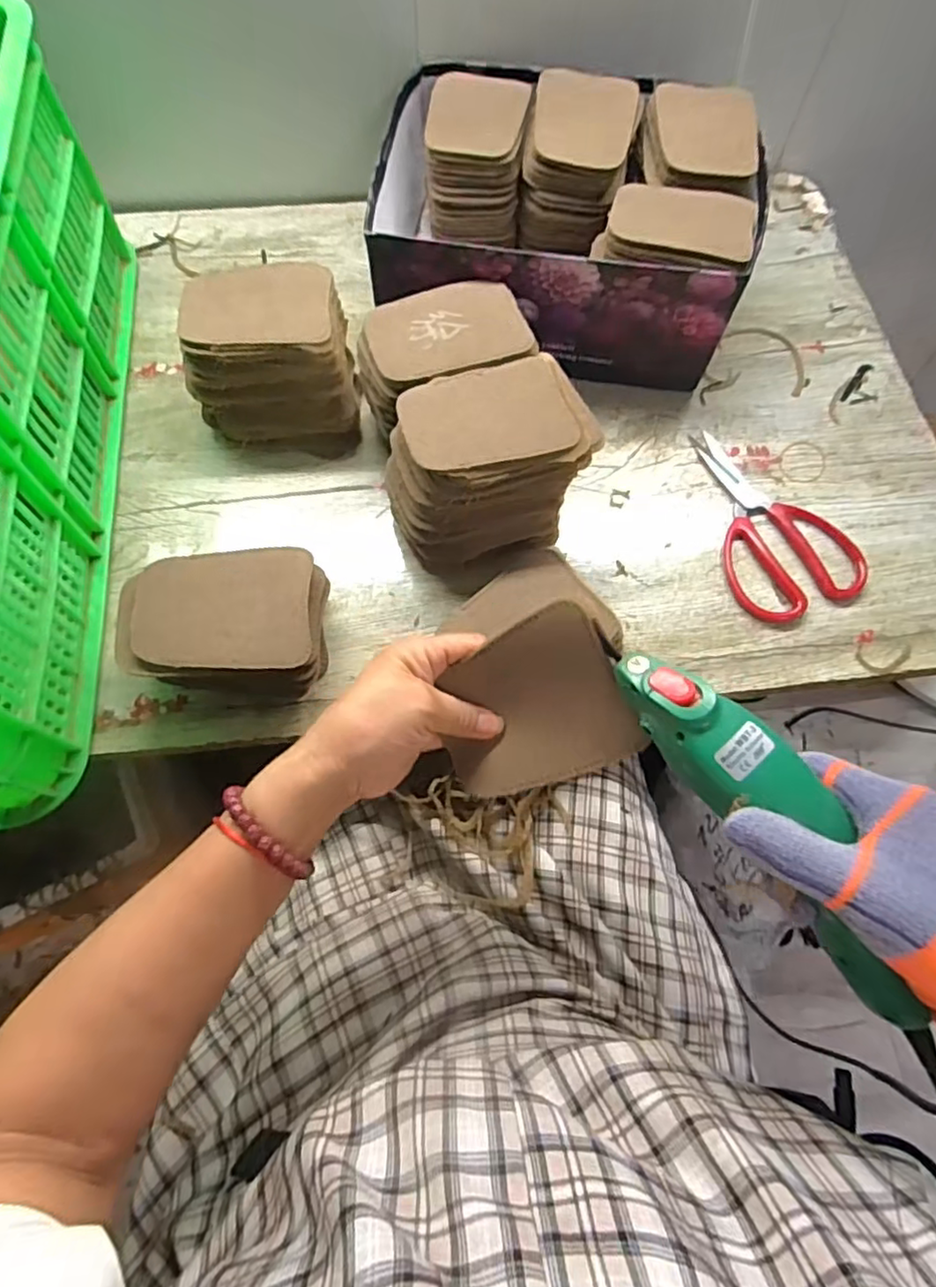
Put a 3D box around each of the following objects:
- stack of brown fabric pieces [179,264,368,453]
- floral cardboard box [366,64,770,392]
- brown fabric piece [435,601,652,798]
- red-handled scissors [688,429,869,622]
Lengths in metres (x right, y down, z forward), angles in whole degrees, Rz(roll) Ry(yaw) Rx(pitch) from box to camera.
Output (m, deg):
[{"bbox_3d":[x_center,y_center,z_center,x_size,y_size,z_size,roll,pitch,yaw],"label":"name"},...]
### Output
[{"bbox_3d":[-0.165,-0.242,0.545,0.132,0.097,0.116,-2,67,-1],"label":"stack of brown fabric pieces"},{"bbox_3d":[0.086,-0.391,0.596,0.318,0.135,0.252,7,68,3],"label":"floral cardboard box"},{"bbox_3d":[0.031,0.037,0.349,0.112,0.012,0.085,-27,91,30],"label":"brown fabric piece"},{"bbox_3d":[0.253,-0.110,0.546,0.108,0.012,0.189,-16,68,-7],"label":"red-handled scissors"}]

